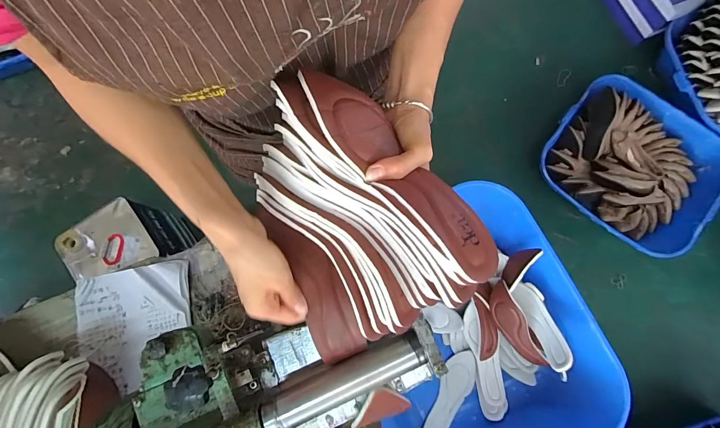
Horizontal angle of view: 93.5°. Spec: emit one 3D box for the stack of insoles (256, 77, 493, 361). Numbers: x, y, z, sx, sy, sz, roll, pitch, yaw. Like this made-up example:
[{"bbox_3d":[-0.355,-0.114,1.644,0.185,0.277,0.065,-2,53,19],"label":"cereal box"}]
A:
[{"bbox_3d":[-0.019,0.006,0.323,0.172,0.125,0.225,-34,80,-5],"label":"stack of insoles"}]

